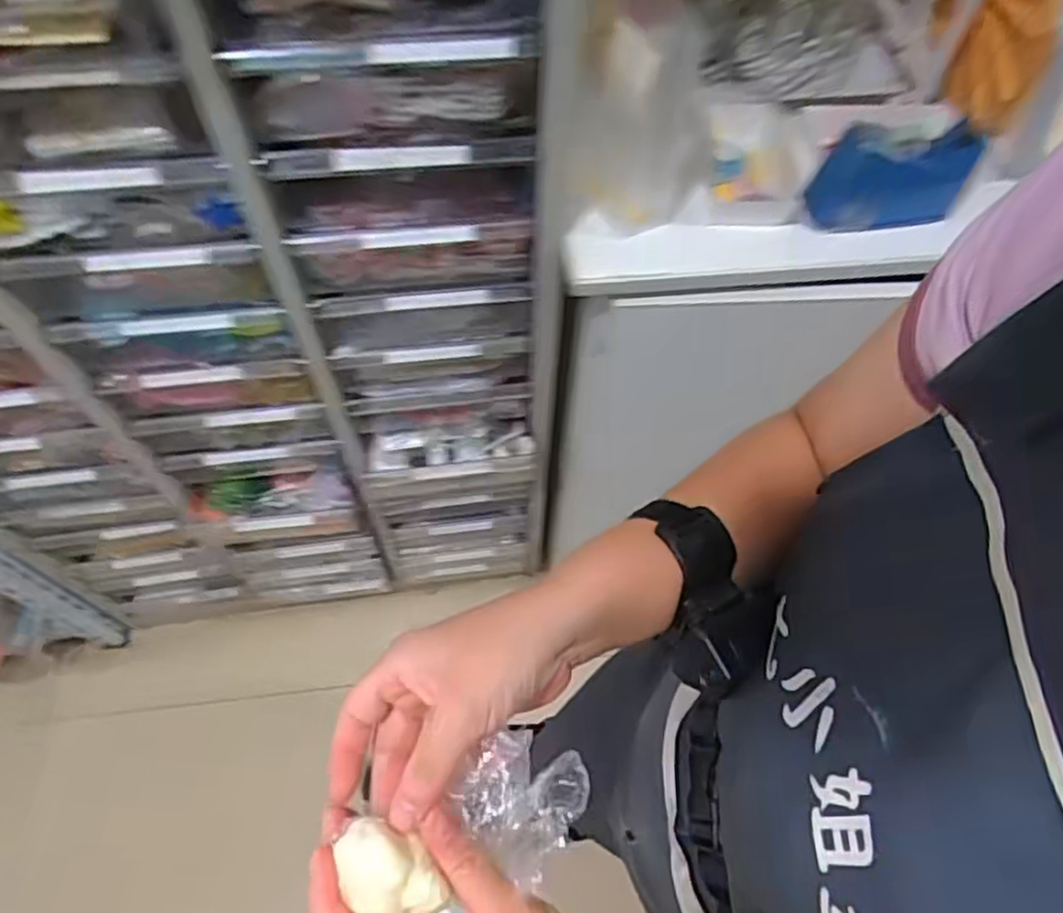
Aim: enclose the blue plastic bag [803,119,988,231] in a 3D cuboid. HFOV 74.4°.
[{"bbox_3d":[0.348,-0.268,0.671,0.155,0.082,0.039,-8,60,-7],"label":"blue plastic bag"}]

